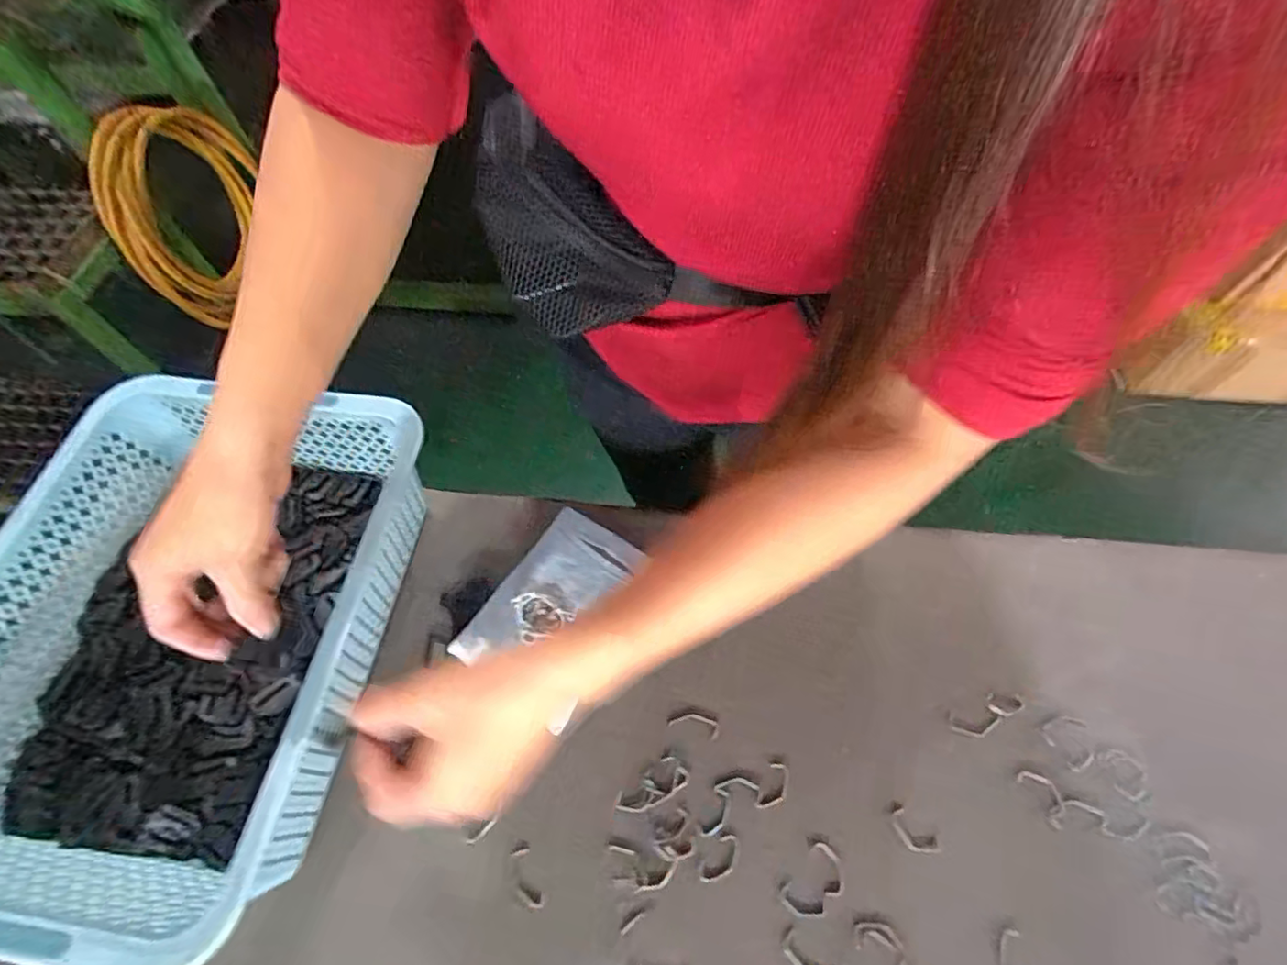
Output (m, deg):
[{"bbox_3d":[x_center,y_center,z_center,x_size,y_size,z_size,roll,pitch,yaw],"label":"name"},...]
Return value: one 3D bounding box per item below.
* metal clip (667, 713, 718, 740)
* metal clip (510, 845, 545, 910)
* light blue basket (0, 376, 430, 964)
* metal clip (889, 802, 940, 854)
[{"bbox_3d":[0.040,0.192,0.469,0.041,0.004,0.015,13,62,9],"label":"metal clip"},{"bbox_3d":[-0.086,0.287,0.426,0.016,0.007,0.041,-22,63,-10],"label":"metal clip"},{"bbox_3d":[-0.352,0.111,0.454,0.290,0.115,0.371,8,62,2],"label":"light blue basket"},{"bbox_3d":[0.195,0.254,0.428,0.017,0.007,0.037,-37,66,-17],"label":"metal clip"}]

